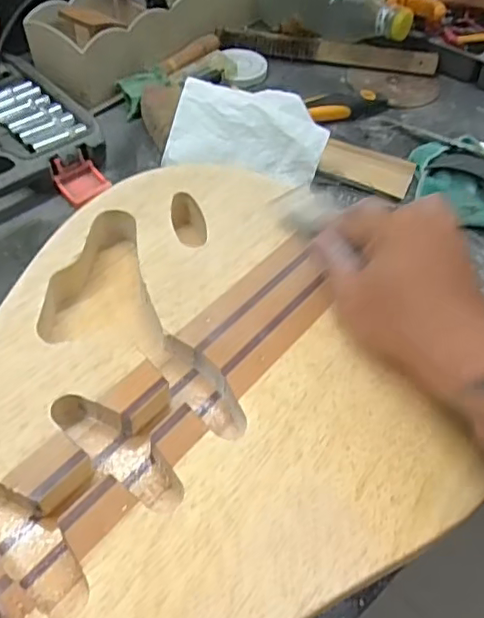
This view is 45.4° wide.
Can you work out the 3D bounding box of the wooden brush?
[{"bbox_3d":[0.092,-0.278,0.625,0.233,0.025,0.024,7,51,2],"label":"wooden brush"}]

